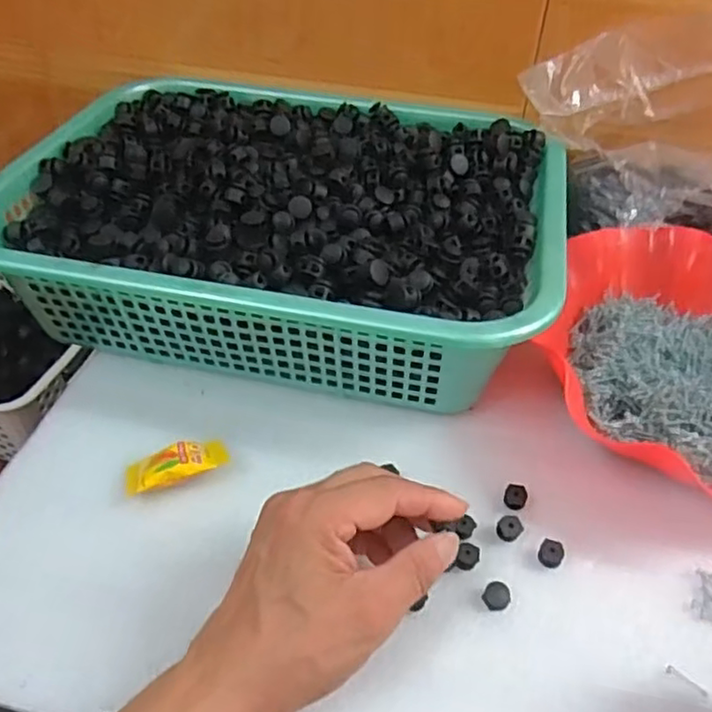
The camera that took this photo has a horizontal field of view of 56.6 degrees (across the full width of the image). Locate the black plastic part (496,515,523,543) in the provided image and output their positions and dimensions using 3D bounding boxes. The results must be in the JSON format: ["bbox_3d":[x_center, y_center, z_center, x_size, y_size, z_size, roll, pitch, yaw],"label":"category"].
[{"bbox_3d":[0.087,0.097,0.376,0.015,0.007,0.012,-32,55,-29],"label":"black plastic part"}]

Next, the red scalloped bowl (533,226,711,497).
[{"bbox_3d":[0.227,0.000,0.441,0.191,0.066,0.205,1,45,-1],"label":"red scalloped bowl"}]

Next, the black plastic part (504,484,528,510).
[{"bbox_3d":[0.095,0.083,0.391,0.013,0.007,0.014,1,45,-1],"label":"black plastic part"}]

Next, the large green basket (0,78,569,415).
[{"bbox_3d":[-0.051,-0.106,0.502,0.389,0.085,0.289,10,46,8],"label":"large green basket"}]

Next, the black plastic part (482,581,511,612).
[{"bbox_3d":[0.074,0.127,0.348,0.014,0.007,0.013,1,45,-1],"label":"black plastic part"}]

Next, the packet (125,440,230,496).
[{"bbox_3d":[-0.107,0.065,0.395,0.060,0.011,0.025,-17,48,-18],"label":"packet"}]

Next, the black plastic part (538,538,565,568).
[{"bbox_3d":[0.108,0.109,0.366,0.013,0.009,0.013,1,45,-1],"label":"black plastic part"}]

